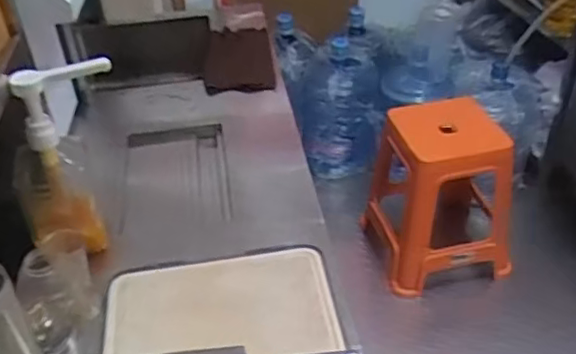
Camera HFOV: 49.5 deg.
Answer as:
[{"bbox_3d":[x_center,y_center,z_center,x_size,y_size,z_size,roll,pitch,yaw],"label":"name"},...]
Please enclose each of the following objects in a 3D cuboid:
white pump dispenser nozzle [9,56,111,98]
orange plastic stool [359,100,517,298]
[{"bbox_3d":[-0.300,-0.137,0.828,0.127,0.029,0.030,-14,39,-16],"label":"white pump dispenser nozzle"},{"bbox_3d":[0.444,0.044,1.851,0.342,0.470,0.348,-6,38,-6],"label":"orange plastic stool"}]

